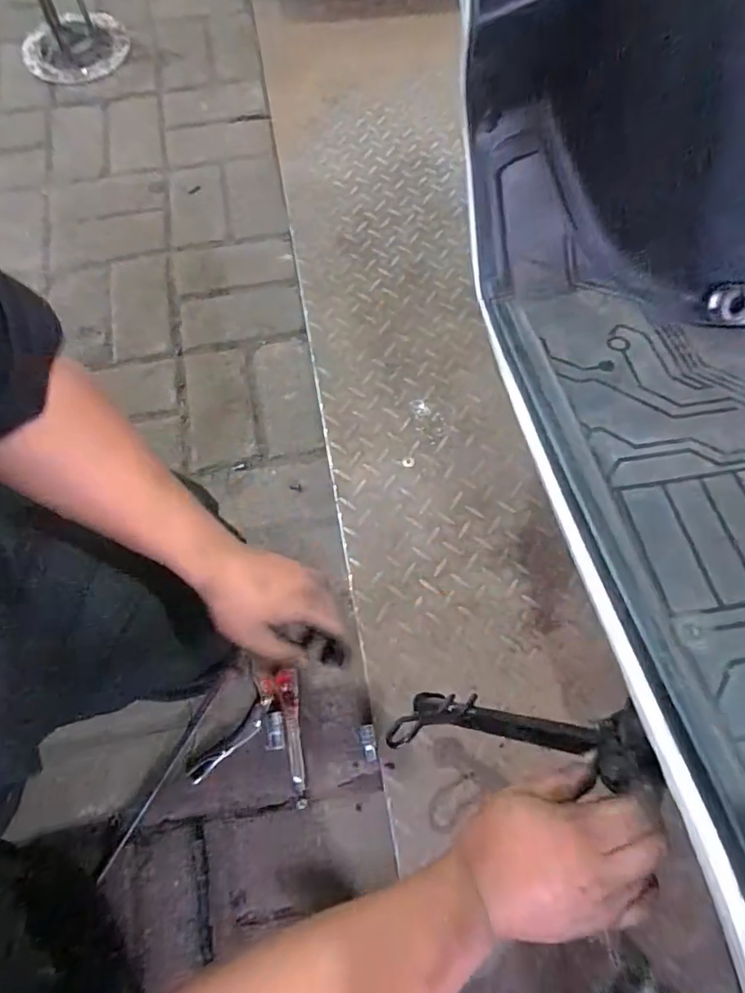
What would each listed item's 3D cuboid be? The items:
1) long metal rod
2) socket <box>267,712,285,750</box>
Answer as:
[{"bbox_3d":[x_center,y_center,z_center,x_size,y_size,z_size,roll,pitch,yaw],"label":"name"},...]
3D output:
[{"bbox_3d":[-0.239,0.319,0.624,0.010,0.013,0.244,28,73,12],"label":"long metal rod"},{"bbox_3d":[-0.112,0.274,0.628,0.020,0.018,0.040,-6,69,0],"label":"socket"}]

